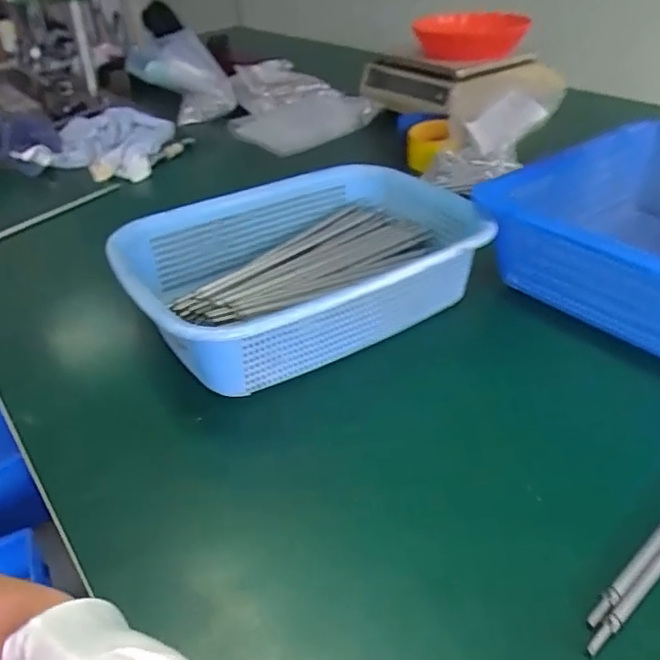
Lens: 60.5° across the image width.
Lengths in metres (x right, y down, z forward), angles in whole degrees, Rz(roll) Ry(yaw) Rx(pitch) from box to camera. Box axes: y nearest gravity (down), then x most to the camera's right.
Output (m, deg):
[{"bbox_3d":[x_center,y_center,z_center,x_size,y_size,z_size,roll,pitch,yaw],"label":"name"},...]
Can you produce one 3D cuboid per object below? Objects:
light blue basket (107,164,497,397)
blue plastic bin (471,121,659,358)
[{"bbox_3d":[-0.021,-0.072,0.574,0.357,0.083,0.235,-23,42,-26],"label":"light blue basket"},{"bbox_3d":[0.364,-0.104,0.602,0.385,0.129,0.270,-24,42,-26],"label":"blue plastic bin"}]

